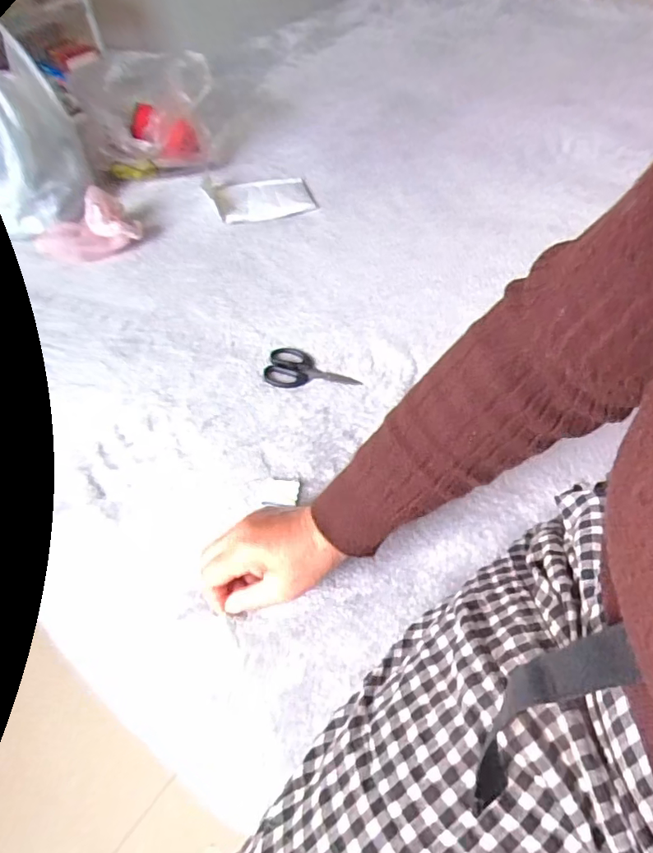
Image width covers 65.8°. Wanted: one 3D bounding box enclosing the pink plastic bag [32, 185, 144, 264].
[{"bbox_3d":[-0.350,-0.288,0.736,0.136,0.065,0.072,-34,60,-20],"label":"pink plastic bag"}]

